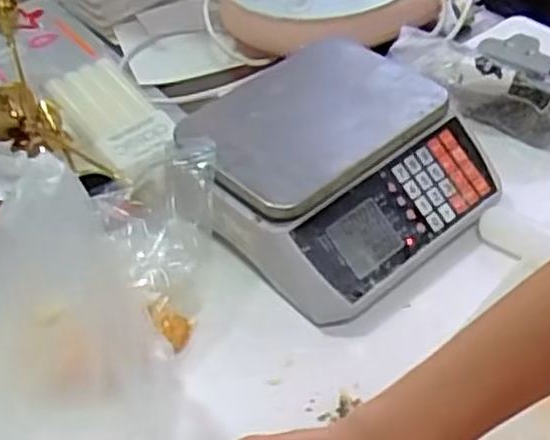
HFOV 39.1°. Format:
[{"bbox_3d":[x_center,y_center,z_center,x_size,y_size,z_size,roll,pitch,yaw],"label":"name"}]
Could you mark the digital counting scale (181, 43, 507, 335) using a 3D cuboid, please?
[{"bbox_3d":[0.059,-0.053,0.738,0.247,0.102,0.237,-34,48,-24],"label":"digital counting scale"}]

